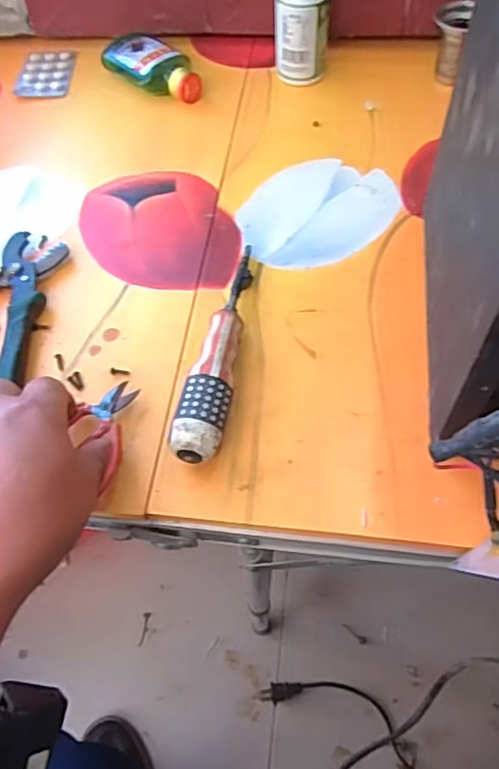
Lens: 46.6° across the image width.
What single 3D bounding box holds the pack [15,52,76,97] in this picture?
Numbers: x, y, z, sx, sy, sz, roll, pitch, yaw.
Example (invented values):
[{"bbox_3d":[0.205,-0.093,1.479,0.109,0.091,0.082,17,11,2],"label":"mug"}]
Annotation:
[{"bbox_3d":[-0.219,-0.339,0.628,0.058,0.004,0.079,1,58,3],"label":"pack"}]

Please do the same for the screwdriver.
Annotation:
[{"bbox_3d":[-0.018,-0.025,0.396,0.030,0.030,0.174,8,53,8],"label":"screwdriver"}]

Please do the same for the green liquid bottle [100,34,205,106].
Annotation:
[{"bbox_3d":[-0.097,-0.321,0.589,0.116,0.027,0.052,37,66,22],"label":"green liquid bottle"}]

